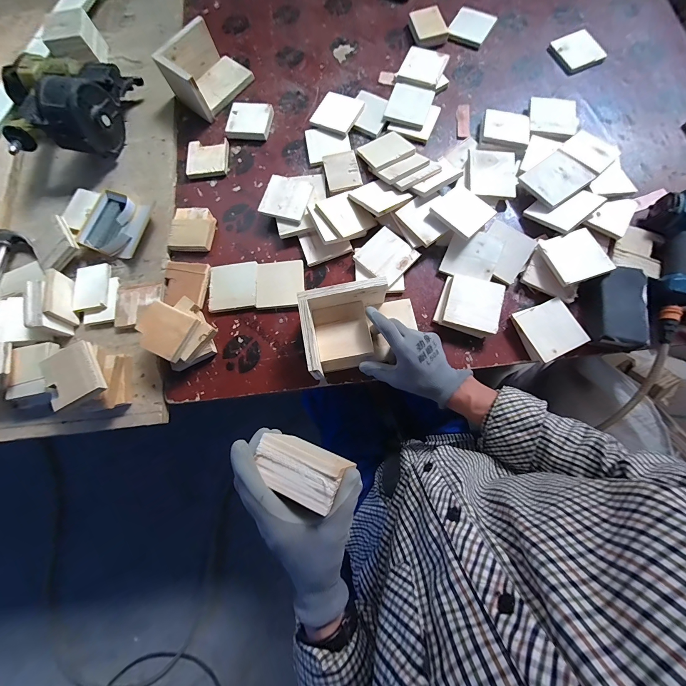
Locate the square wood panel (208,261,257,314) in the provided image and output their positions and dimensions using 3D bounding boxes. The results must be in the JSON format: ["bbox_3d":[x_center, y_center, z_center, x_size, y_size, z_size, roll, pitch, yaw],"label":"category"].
[{"bbox_3d":[-0.210,-0.107,0.571,0.091,0.009,0.092,-5,75,0],"label":"square wood panel"}]

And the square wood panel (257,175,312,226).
[{"bbox_3d":[-0.112,-0.283,0.583,0.089,0.009,0.090,18,80,6],"label":"square wood panel"}]

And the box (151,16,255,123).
[{"bbox_3d":[-0.305,-0.617,0.661,0.119,0.086,0.162,39,80,11],"label":"box"}]

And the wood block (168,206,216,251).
[{"bbox_3d":[-0.306,-0.232,0.605,0.086,0.019,0.094,5,76,3],"label":"wood block"}]

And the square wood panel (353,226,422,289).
[{"bbox_3d":[0.083,-0.164,0.558,0.092,0.013,0.092,43,80,11],"label":"square wood panel"}]

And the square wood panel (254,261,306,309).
[{"bbox_3d":[-0.121,-0.113,0.570,0.091,0.008,0.091,-4,75,1],"label":"square wood panel"}]

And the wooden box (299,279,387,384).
[{"bbox_3d":[0.007,-0.020,0.482,0.138,0.087,0.127,-9,76,-3],"label":"wooden box"}]

